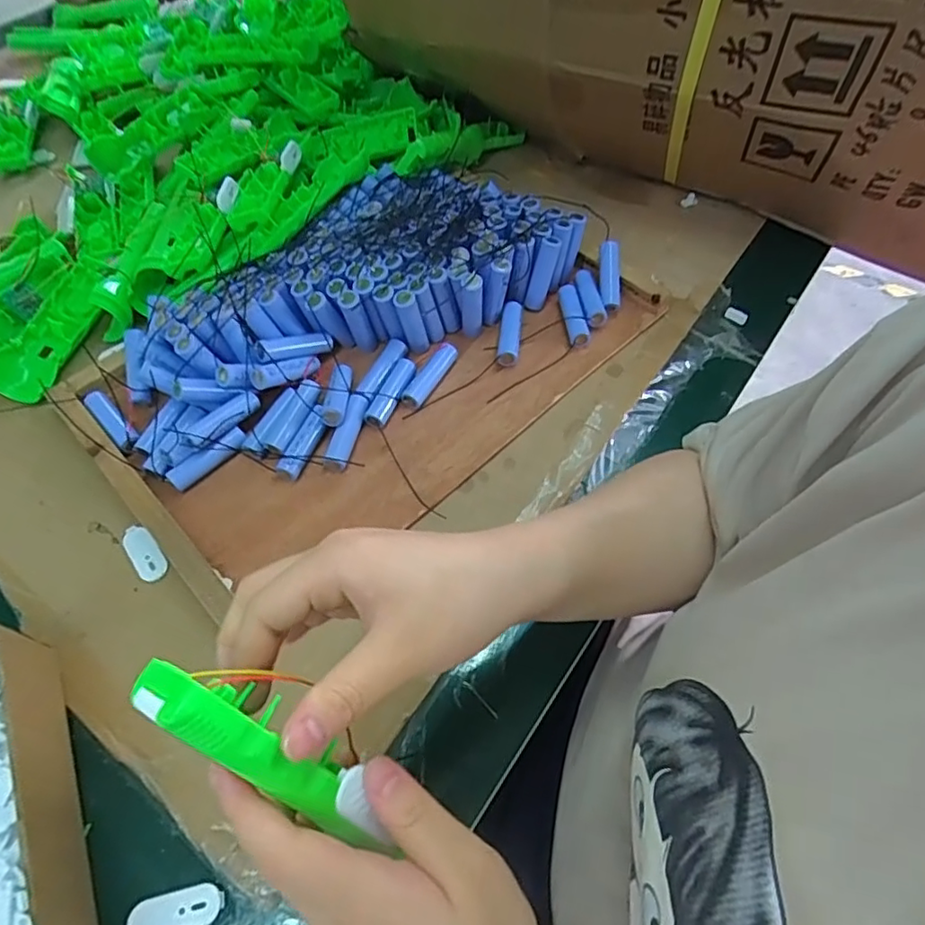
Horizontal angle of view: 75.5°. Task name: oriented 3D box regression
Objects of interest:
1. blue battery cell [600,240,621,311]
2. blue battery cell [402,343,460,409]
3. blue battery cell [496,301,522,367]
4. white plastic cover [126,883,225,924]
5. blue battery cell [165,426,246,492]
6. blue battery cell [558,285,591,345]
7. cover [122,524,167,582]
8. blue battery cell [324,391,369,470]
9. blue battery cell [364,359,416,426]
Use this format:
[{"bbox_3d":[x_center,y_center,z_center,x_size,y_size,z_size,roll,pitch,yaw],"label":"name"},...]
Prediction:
[{"bbox_3d":[0.141,-0.177,0.567,0.018,0.017,0.072,2,72,1],"label":"blue battery cell"},{"bbox_3d":[-0.026,-0.075,0.513,0.019,0.019,0.069,26,61,15],"label":"blue battery cell"},{"bbox_3d":[0.042,-0.114,0.533,0.019,0.018,0.065,6,58,3],"label":"blue battery cell"},{"bbox_3d":[-0.158,0.248,0.329,0.049,0.004,0.020,-12,59,-8],"label":"white plastic cover"},{"bbox_3d":[-0.199,-0.004,0.470,0.019,0.016,0.065,38,65,21],"label":"blue battery cell"},{"bbox_3d":[0.103,-0.137,0.554,0.017,0.020,0.071,-8,58,-5],"label":"blue battery cell"},{"bbox_3d":[-0.235,0.067,0.442,0.021,0.005,0.050,-36,65,-21],"label":"cover"},{"bbox_3d":[-0.094,-0.027,0.485,0.019,0.013,0.065,18,81,11],"label":"blue battery cell"},{"bbox_3d":[-0.059,-0.060,0.504,0.020,0.022,0.067,21,60,13],"label":"blue battery cell"}]

